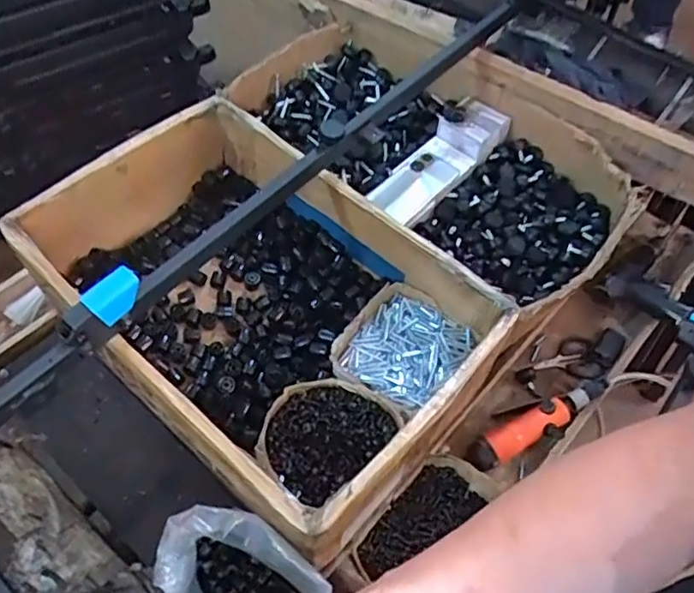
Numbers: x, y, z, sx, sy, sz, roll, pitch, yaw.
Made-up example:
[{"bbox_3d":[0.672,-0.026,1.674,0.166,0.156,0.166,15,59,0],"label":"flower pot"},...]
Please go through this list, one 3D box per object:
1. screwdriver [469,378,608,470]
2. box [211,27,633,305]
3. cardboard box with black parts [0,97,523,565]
[{"bbox_3d":[0.252,0.173,0.825,0.217,0.050,0.051,-21,60,-16],"label":"screwdriver"},{"bbox_3d":[0.129,-0.238,0.961,0.621,0.122,0.308,39,63,20],"label":"box"},{"bbox_3d":[-0.110,0.008,0.783,0.526,0.174,0.351,38,63,20],"label":"cardboard box with black parts"}]

